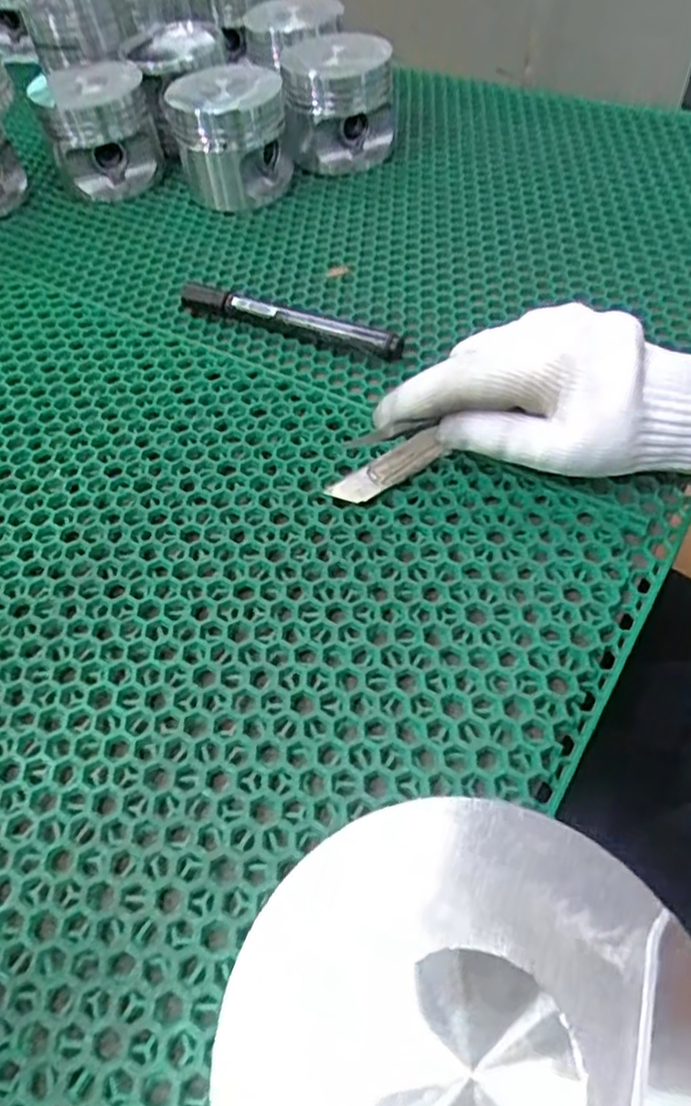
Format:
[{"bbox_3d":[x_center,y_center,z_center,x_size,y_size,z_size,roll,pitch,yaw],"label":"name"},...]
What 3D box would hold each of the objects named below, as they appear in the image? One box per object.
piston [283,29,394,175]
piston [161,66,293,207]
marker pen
[{"bbox_3d":[-0.005,-0.343,0.507,0.078,0.075,0.077,-4,56,2],"label":"piston"},{"bbox_3d":[-0.082,-0.308,0.490,0.077,0.070,0.086,-5,56,1],"label":"piston"},{"bbox_3d":[-0.036,-0.138,0.400,0.149,0.019,0.016,21,60,17],"label":"marker pen"}]

